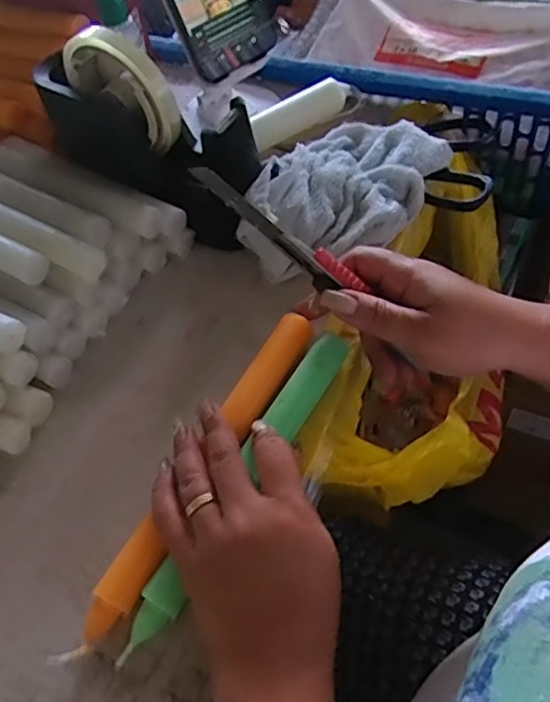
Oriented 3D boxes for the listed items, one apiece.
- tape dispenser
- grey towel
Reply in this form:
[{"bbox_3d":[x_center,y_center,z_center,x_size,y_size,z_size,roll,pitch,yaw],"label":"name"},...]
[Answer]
[{"bbox_3d":[-0.098,-0.159,0.429,0.171,0.128,0.058,20,61,17],"label":"tape dispenser"},{"bbox_3d":[0.052,-0.118,0.443,0.101,0.057,0.175,32,65,23],"label":"grey towel"}]

